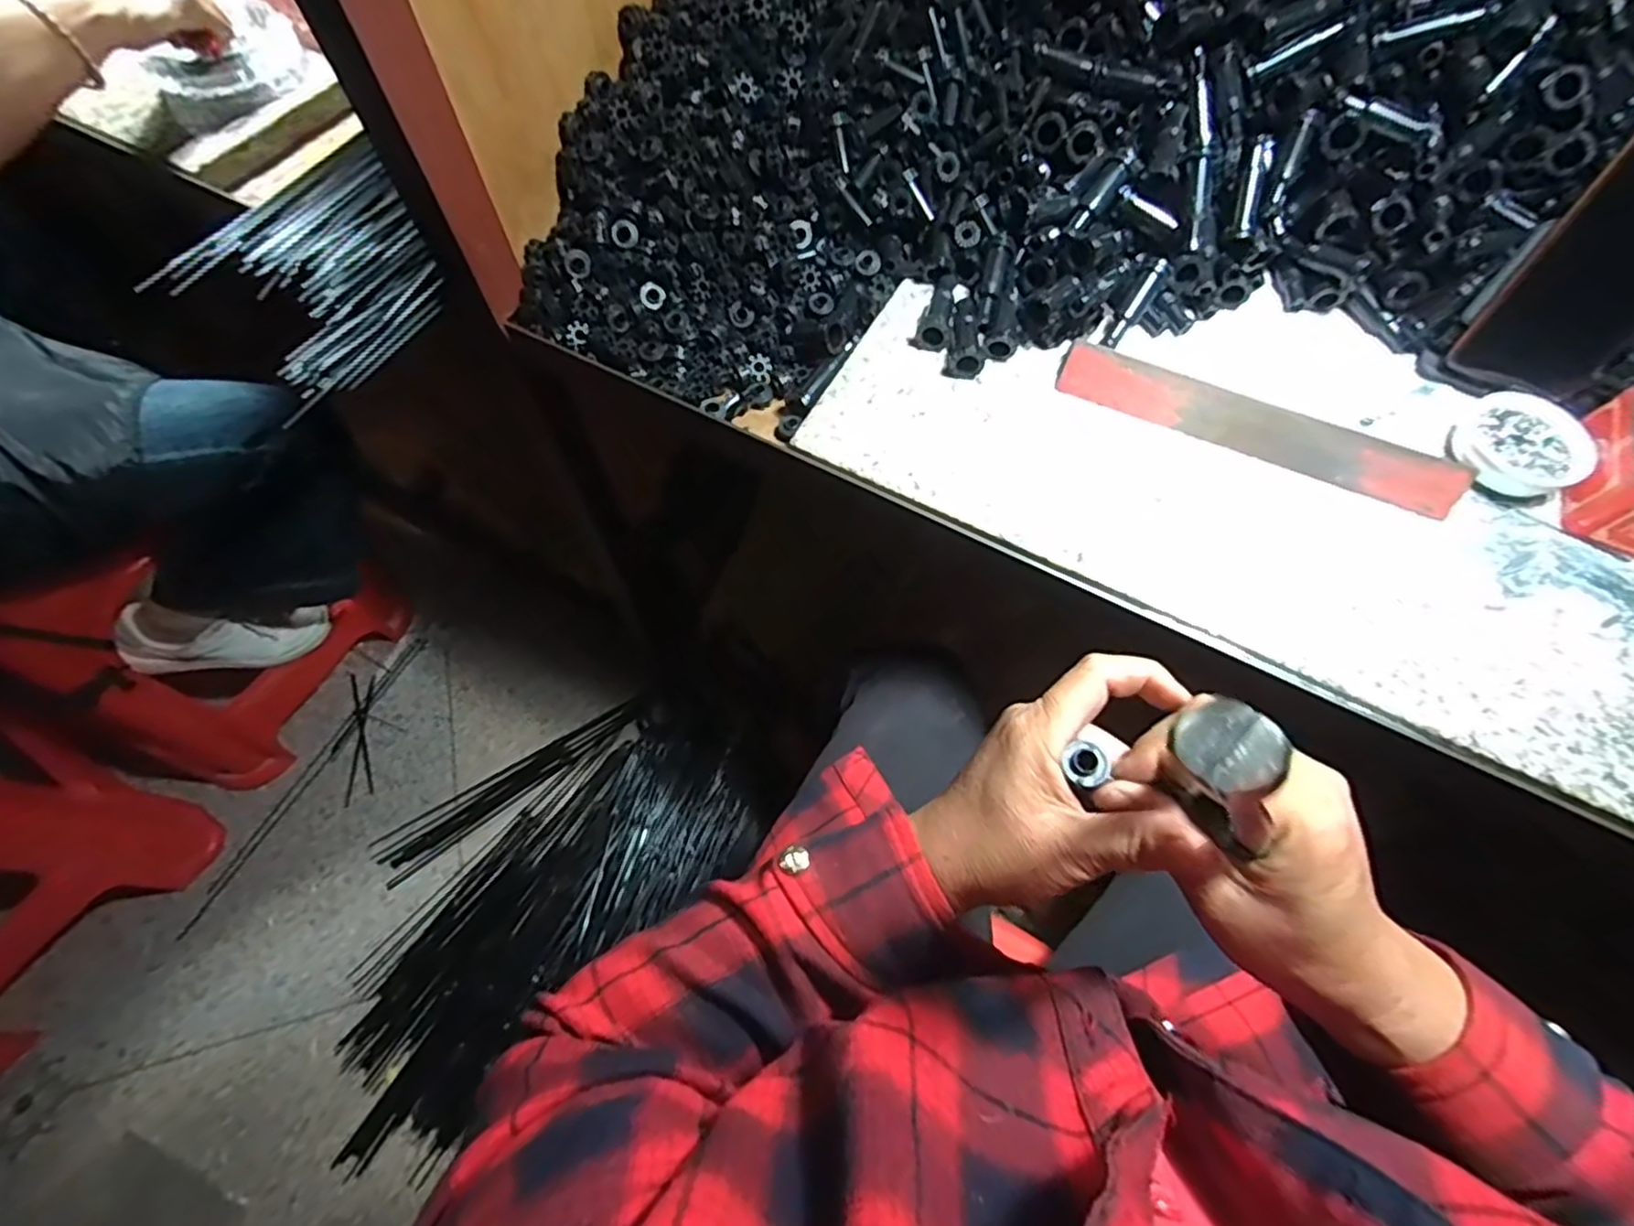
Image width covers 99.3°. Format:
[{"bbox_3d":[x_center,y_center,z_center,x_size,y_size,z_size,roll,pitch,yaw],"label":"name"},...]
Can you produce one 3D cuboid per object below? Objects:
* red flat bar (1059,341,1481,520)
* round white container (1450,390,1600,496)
[{"bbox_3d":[0.292,-0.124,0.461,0.258,0.022,0.025,23,66,10],"label":"red flat bar"},{"bbox_3d":[0.461,-0.109,0.453,0.067,0.024,0.068,0,64,-1],"label":"round white container"}]

